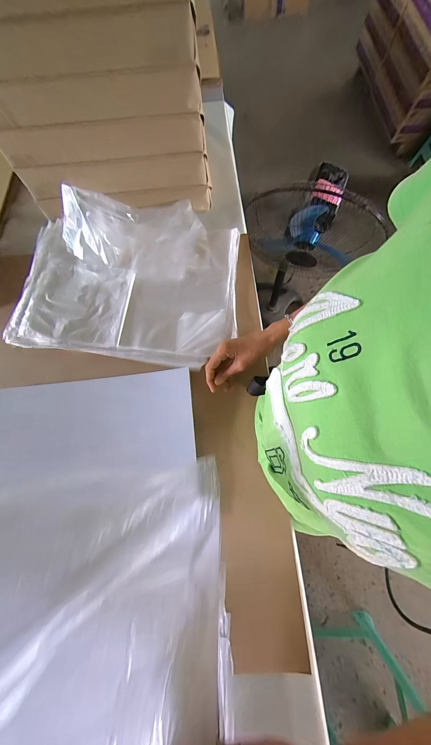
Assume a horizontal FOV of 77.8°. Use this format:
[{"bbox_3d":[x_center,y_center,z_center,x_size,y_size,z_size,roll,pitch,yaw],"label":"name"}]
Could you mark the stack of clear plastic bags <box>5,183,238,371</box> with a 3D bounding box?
[{"bbox_3d":[-0.187,-0.207,0.549,0.452,0.066,0.369,1,71,2],"label":"stack of clear plastic bags"}]

